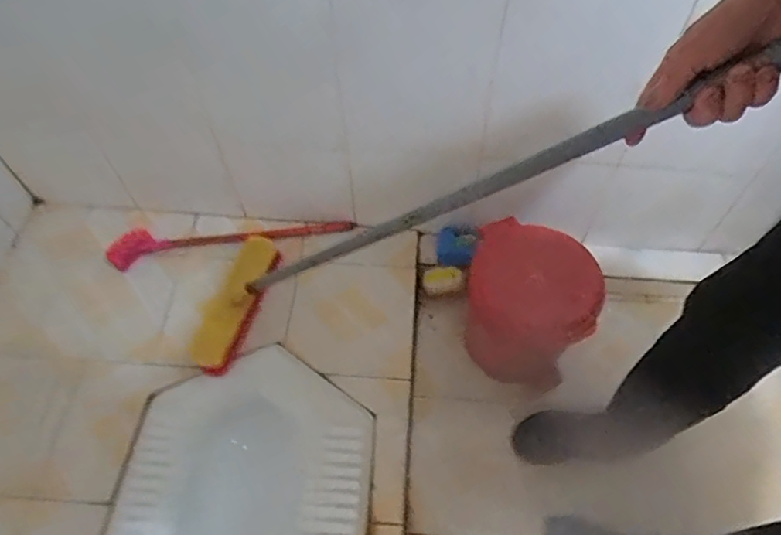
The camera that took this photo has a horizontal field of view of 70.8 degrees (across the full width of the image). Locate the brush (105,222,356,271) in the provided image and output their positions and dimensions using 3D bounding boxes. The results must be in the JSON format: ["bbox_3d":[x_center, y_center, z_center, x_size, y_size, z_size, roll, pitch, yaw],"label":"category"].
[{"bbox_3d":[-0.349,-0.068,1.239,0.531,0.086,0.100,-3,48,-7],"label":"brush"}]

